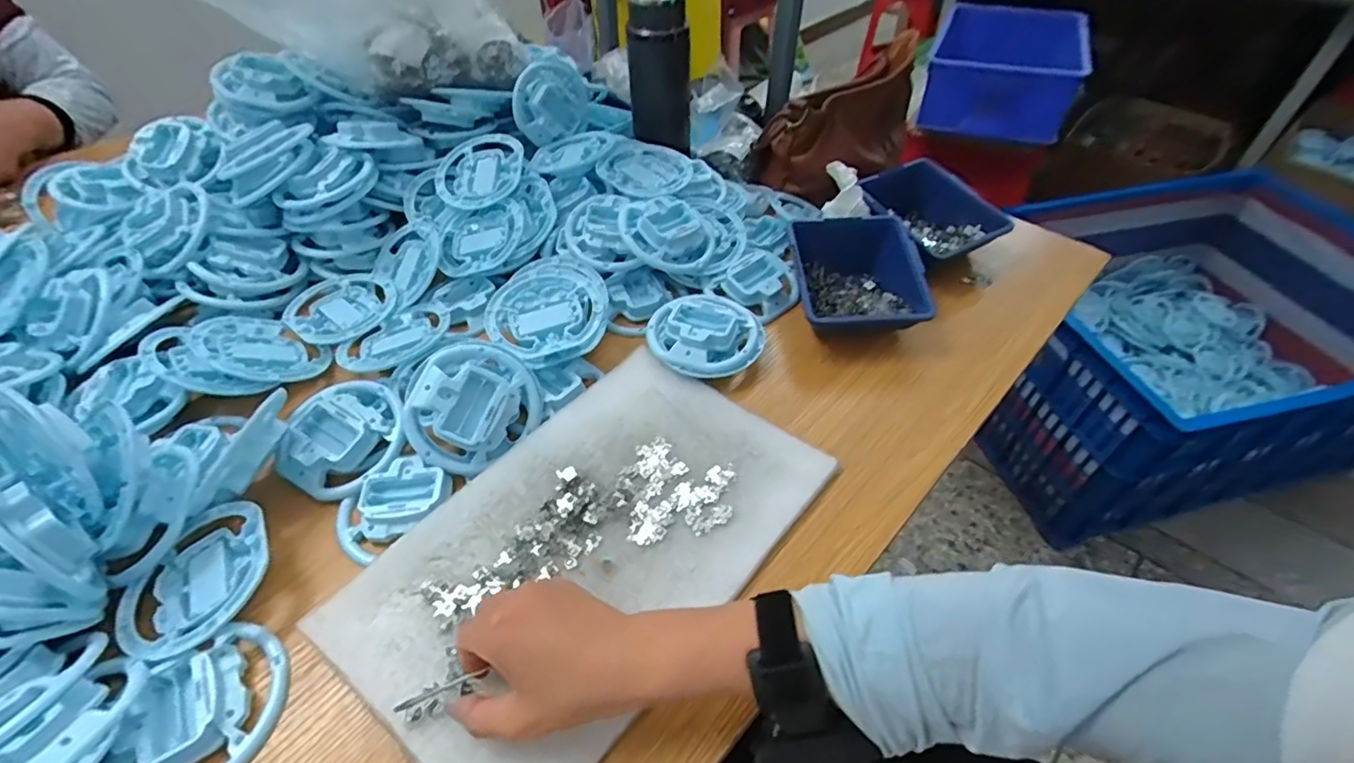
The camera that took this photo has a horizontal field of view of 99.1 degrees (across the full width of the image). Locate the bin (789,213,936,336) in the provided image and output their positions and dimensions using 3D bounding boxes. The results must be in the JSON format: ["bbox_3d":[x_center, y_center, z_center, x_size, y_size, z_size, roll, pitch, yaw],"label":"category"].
[{"bbox_3d":[0.180,-0.101,0.587,0.126,0.062,0.141,-6,48,-5],"label":"bin"}]

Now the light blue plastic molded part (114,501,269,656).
[{"bbox_3d":[-0.330,0.137,0.400,0.092,0.021,0.102,28,54,23],"label":"light blue plastic molded part"}]

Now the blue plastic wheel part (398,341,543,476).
[{"bbox_3d":[-0.167,0.017,0.472,0.096,0.019,0.107,47,63,-7],"label":"blue plastic wheel part"}]

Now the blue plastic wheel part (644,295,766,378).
[{"bbox_3d":[0.027,-0.047,0.552,0.107,0.035,0.094,16,50,14],"label":"blue plastic wheel part"}]

